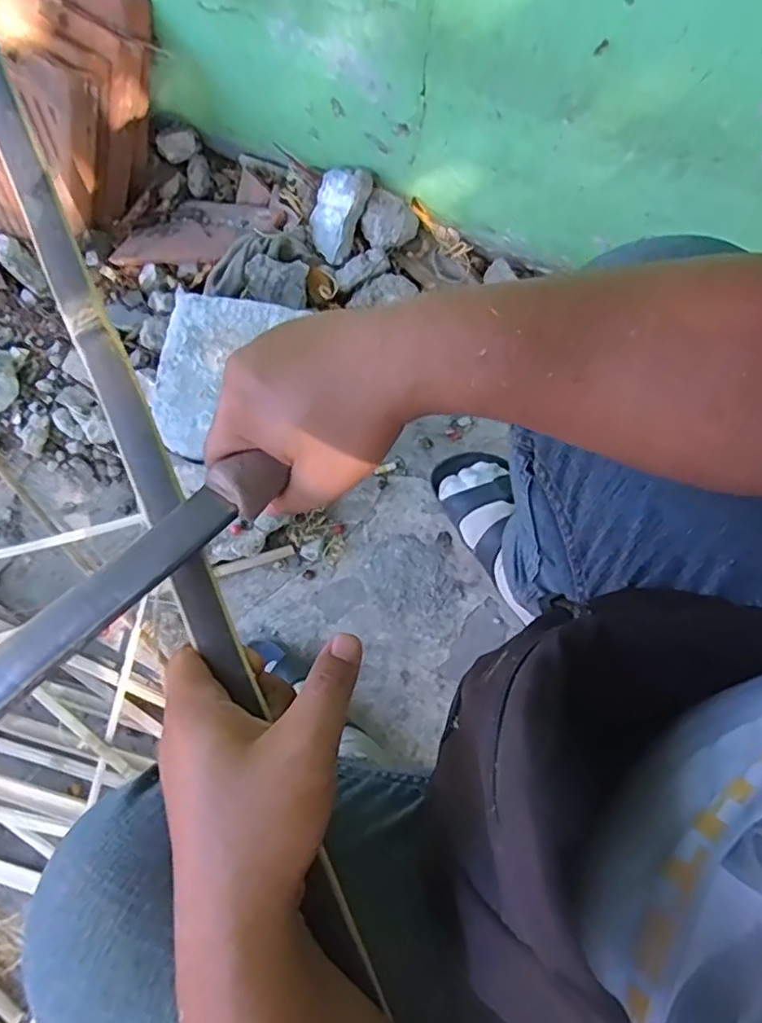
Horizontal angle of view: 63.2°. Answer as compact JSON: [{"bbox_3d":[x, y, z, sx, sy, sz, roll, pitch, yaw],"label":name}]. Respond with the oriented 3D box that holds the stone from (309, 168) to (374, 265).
[{"bbox_3d":[-0.056,-0.385,0.798,0.071,0.020,0.110,39,121,27],"label":"stone"}]

